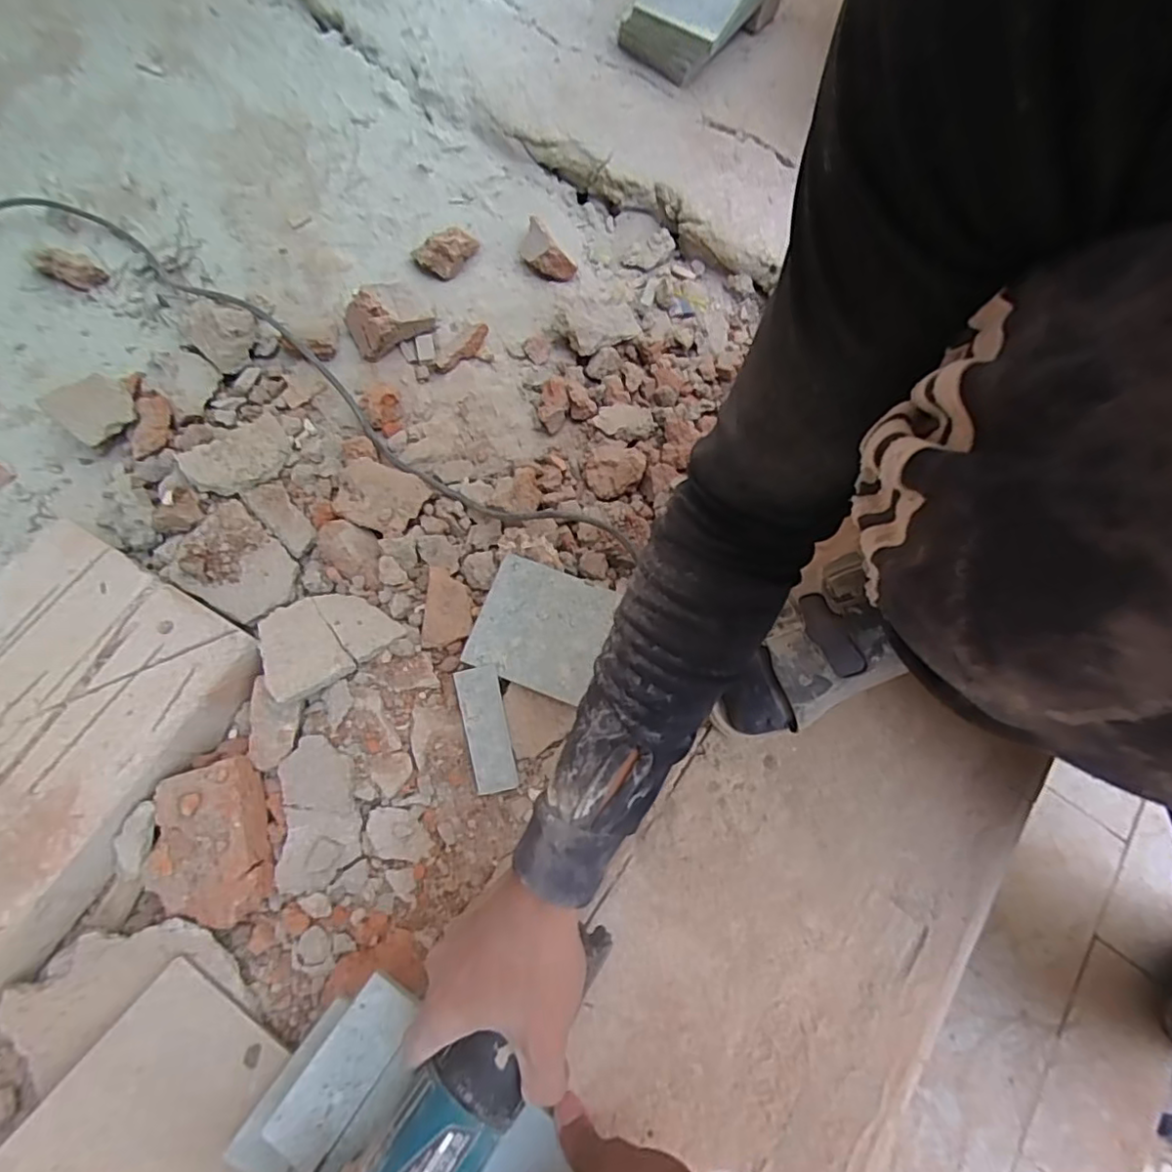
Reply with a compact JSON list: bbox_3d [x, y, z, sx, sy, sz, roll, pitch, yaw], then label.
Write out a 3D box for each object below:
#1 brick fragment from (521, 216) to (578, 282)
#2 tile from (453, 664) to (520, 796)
[{"bbox_3d":[-0.044,-0.360,0.668,0.066,0.038,0.031,39,71,8],"label":"brick fragment"},{"bbox_3d":[-0.080,0.115,0.494,0.034,0.006,0.098,-12,87,-6],"label":"tile"}]

